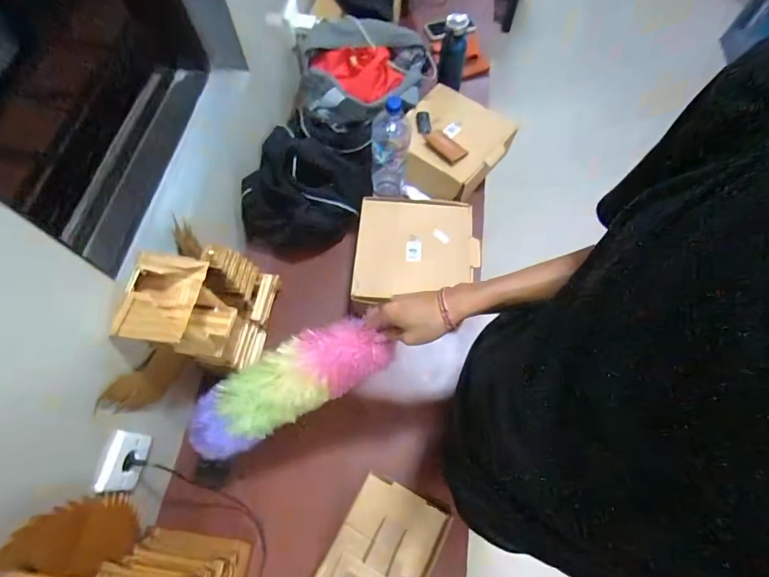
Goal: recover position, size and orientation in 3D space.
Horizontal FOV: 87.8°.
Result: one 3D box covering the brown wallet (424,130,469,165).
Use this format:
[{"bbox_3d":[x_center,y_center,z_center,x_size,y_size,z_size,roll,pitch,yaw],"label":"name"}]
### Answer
[{"bbox_3d":[0.151,-0.361,1.014,0.066,0.011,0.105,-39,71,-16],"label":"brown wallet"}]

